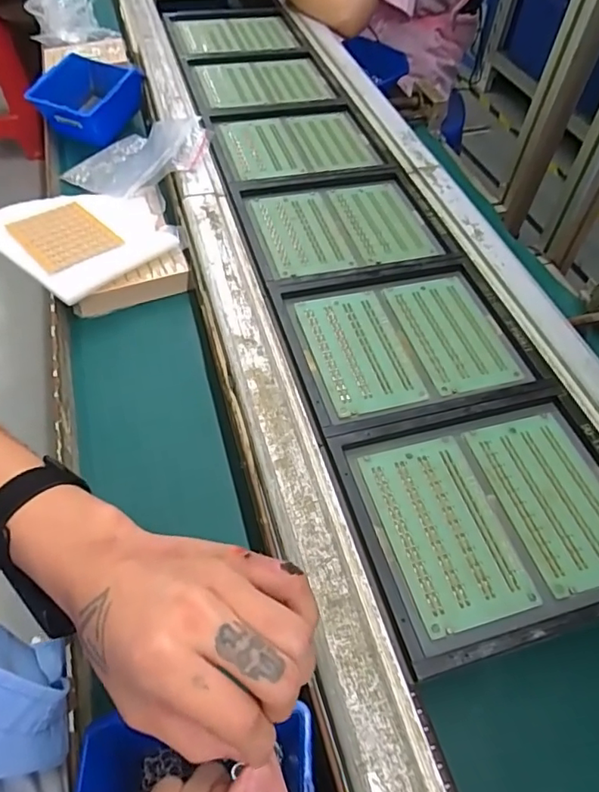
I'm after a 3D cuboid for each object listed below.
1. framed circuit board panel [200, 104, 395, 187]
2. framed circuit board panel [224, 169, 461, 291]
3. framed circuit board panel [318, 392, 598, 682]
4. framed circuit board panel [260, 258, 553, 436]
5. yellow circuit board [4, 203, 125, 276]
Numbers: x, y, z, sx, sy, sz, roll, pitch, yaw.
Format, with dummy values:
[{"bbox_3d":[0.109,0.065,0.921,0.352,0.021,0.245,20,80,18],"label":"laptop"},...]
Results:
[{"bbox_3d":[-0.006,-0.332,0.705,0.213,0.020,0.181,-12,55,-12],"label":"framed circuit board panel"},{"bbox_3d":[0.046,-0.195,0.605,0.217,0.013,0.179,-12,55,-12],"label":"framed circuit board panel"},{"bbox_3d":[0.151,0.087,0.402,0.219,0.015,0.175,-12,55,-12],"label":"framed circuit board panel"},{"bbox_3d":[0.097,-0.060,0.506,0.216,0.013,0.183,-12,55,-12],"label":"framed circuit board panel"},{"bbox_3d":[-0.263,-0.179,0.595,0.087,0.004,0.118,-33,57,-27],"label":"yellow circuit board"}]

